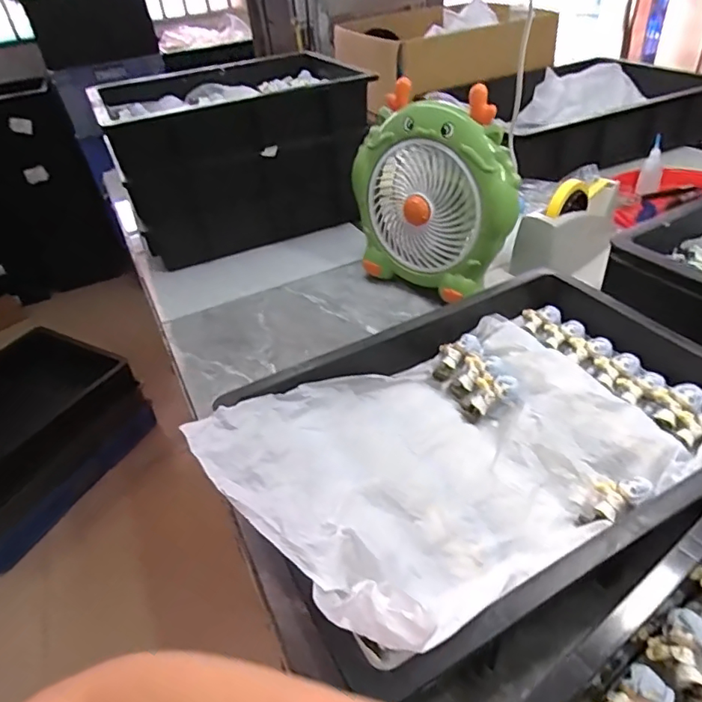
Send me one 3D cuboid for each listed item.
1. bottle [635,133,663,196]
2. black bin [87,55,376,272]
[{"bbox_3d":[0.586,-0.357,0.995,0.039,0.095,0.048,18,45,28],"label":"bottle"},{"bbox_3d":[-0.222,-0.393,1.042,0.447,0.288,0.330,-18,40,-14],"label":"black bin"}]

